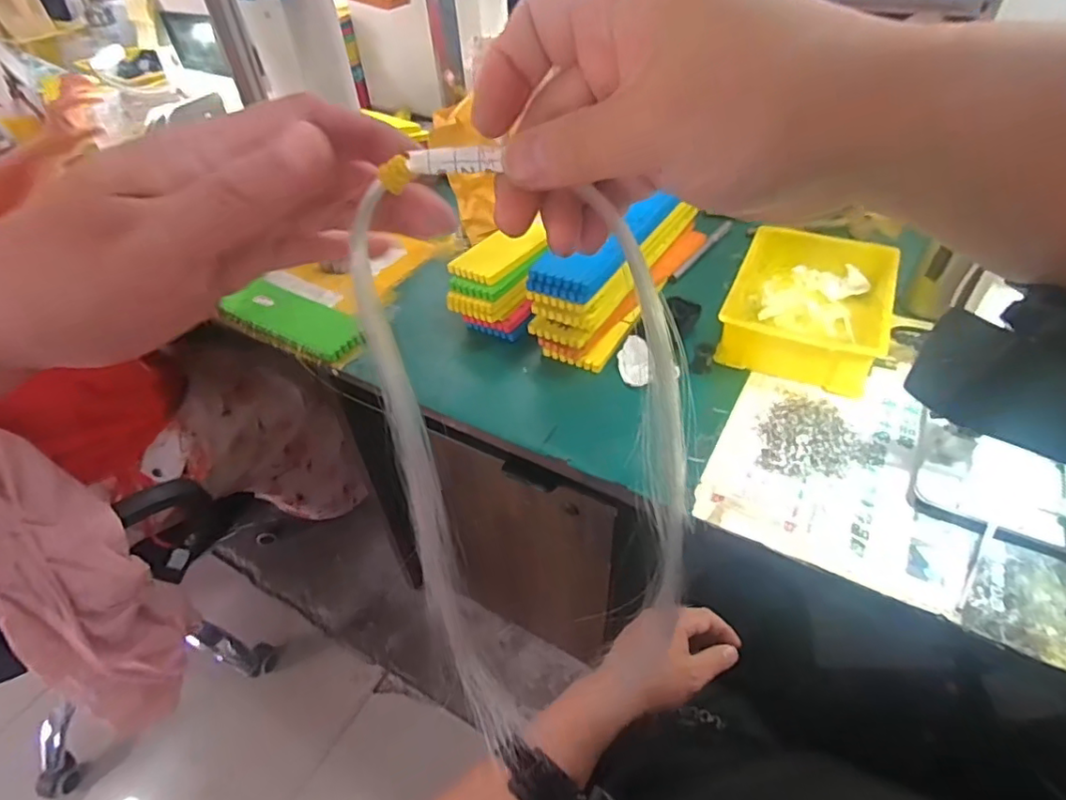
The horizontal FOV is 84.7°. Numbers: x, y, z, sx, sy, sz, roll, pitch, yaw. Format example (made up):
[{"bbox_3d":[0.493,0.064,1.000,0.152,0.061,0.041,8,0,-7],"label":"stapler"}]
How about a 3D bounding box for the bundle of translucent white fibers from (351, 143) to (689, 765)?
[{"bbox_3d":[0.004,0.066,0.360,0.157,0.434,0.102,-21,47,-17],"label":"bundle of translucent white fibers"}]

